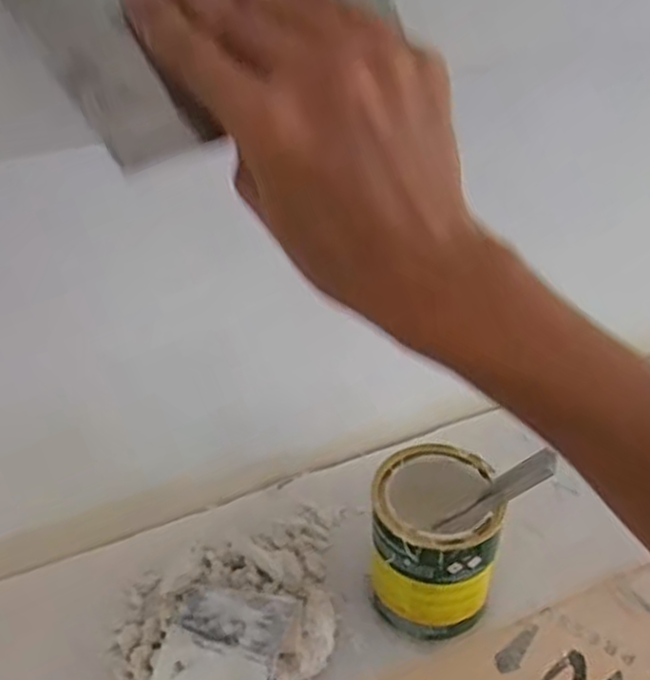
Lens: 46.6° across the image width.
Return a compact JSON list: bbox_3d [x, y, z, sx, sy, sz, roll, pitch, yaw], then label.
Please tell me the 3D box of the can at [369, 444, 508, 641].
[{"bbox_3d":[0.090,0.170,0.631,0.097,0.140,0.105,-3,32,2],"label":"can"}]

